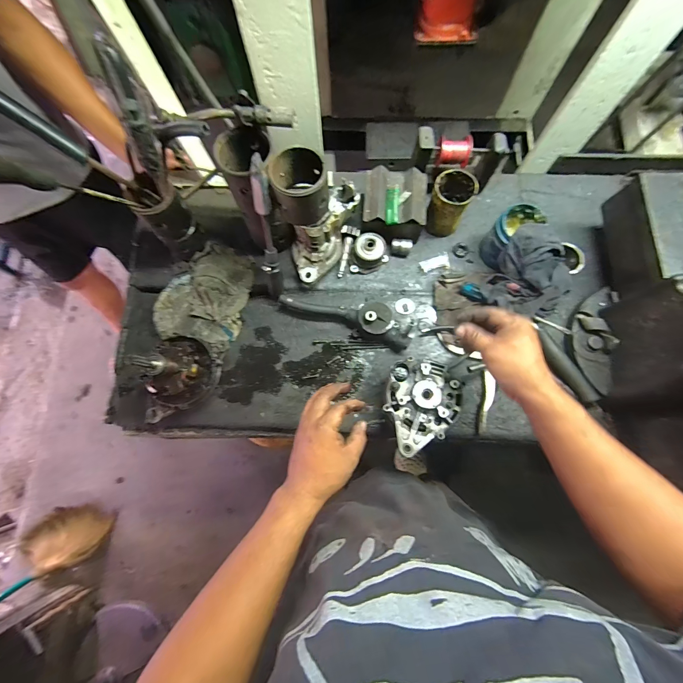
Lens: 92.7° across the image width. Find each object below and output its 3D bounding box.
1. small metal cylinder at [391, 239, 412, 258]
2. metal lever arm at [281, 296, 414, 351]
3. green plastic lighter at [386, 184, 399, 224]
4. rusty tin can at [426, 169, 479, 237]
[{"bbox_3d":[0.126,-0.195,0.686,0.042,0.033,0.027,3,76,2],"label":"small metal cylinder"},{"bbox_3d":[0.014,-0.057,0.644,0.262,0.069,0.061,22,78,6],"label":"metal lever arm"},{"bbox_3d":[0.098,-0.262,0.626,0.025,0.018,0.080,3,76,2],"label":"green plastic lighter"},{"bbox_3d":[0.215,-0.278,0.659,0.077,0.109,0.082,33,79,9],"label":"rusty tin can"}]

